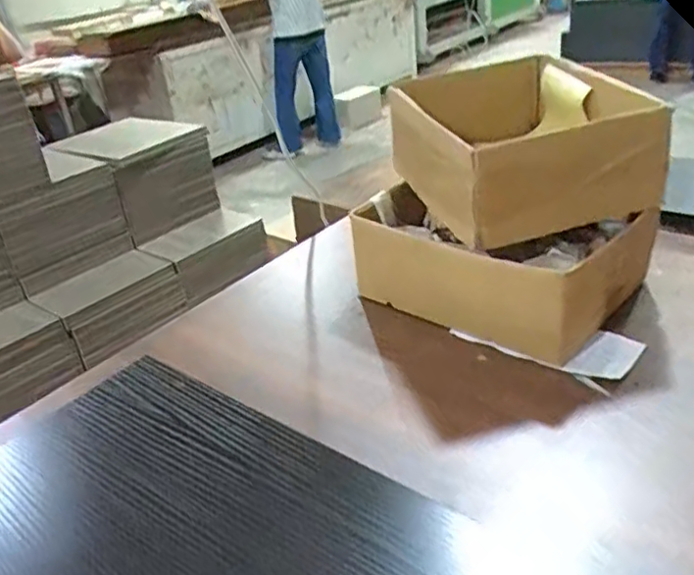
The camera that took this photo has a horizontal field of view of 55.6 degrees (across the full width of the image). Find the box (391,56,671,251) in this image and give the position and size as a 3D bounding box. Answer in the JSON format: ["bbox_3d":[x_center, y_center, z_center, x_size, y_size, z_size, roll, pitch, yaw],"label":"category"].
[{"bbox_3d":[0.210,-0.175,0.810,0.247,0.128,0.280,-11,30,-8],"label":"box"}]

